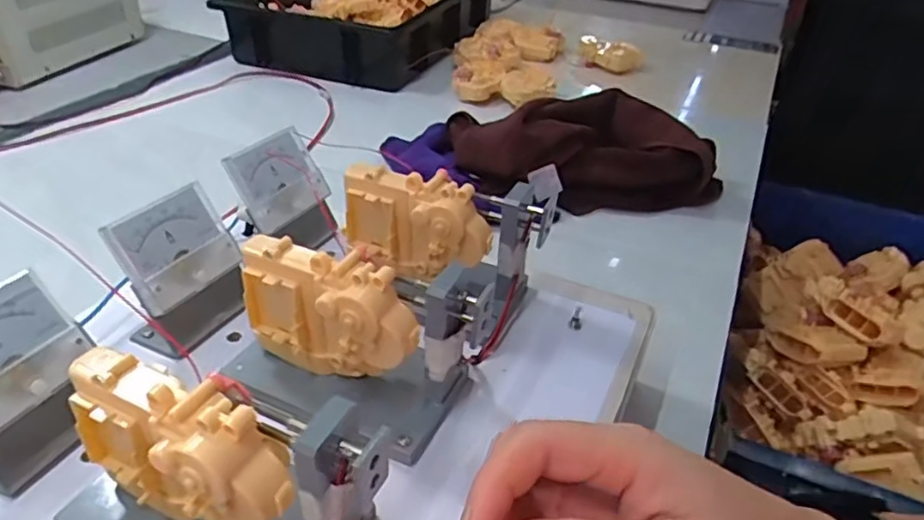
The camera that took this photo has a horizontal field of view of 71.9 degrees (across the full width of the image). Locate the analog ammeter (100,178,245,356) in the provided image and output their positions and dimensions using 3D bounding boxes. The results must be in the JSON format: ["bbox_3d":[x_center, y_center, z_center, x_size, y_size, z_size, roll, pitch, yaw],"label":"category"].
[{"bbox_3d":[-0.162,0.004,0.373,0.041,0.072,0.065,24,41,27],"label":"analog ammeter"}]

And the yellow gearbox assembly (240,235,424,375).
[{"bbox_3d":[-0.067,0.027,0.328,0.096,0.069,0.031,18,38,20],"label":"yellow gearbox assembly"}]

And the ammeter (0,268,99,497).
[{"bbox_3d":[-0.206,0.055,0.297,0.044,0.071,0.066,16,38,17],"label":"ammeter"}]

